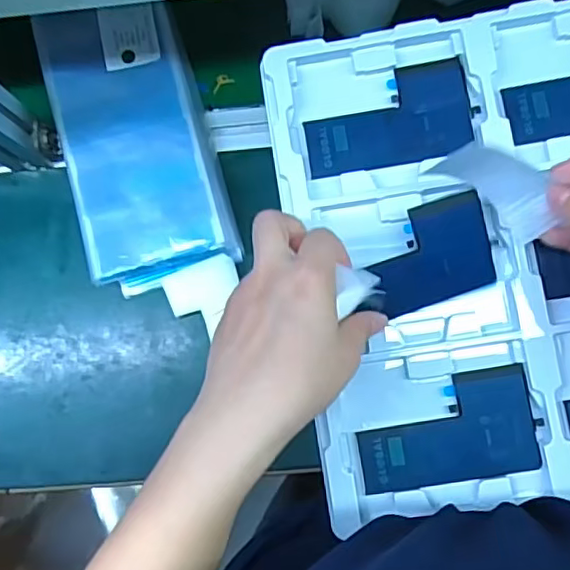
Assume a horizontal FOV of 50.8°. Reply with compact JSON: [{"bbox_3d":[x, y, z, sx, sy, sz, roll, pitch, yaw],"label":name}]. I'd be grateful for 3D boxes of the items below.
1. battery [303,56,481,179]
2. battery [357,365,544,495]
[{"bbox_3d":[0.068,-0.110,0.399,0.111,0.004,0.062,-13,81,2],"label":"battery"},{"bbox_3d":[0.100,0.090,0.373,0.108,0.004,0.064,-10,81,2],"label":"battery"}]

